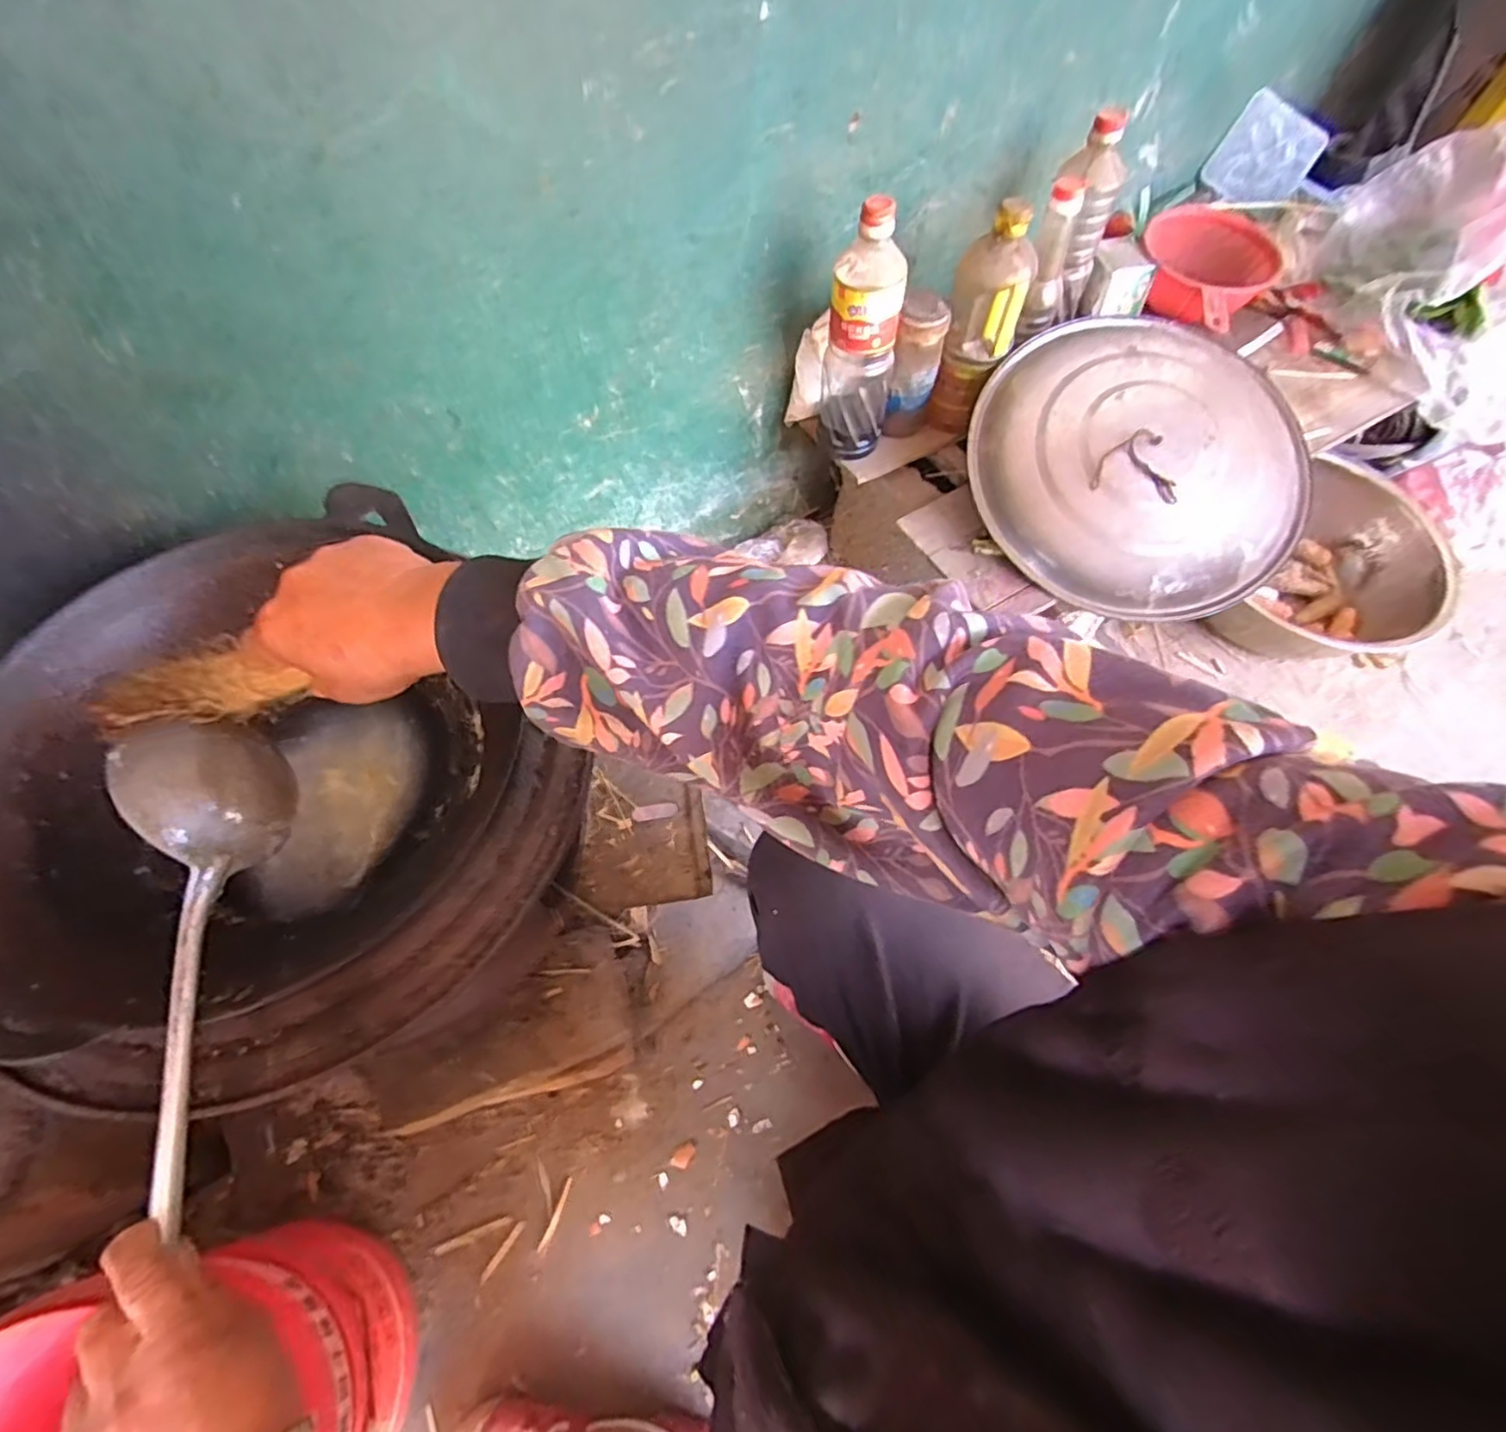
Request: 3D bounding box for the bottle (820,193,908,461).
[{"bbox_3d":[0.122,-0.412,0.735,0.076,0.258,0.064,11,63,6],"label":"bottle"}]

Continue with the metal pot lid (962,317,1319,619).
[{"bbox_3d":[0.426,-0.292,0.745,0.335,0.050,0.364,-2,81,13],"label":"metal pot lid"}]

